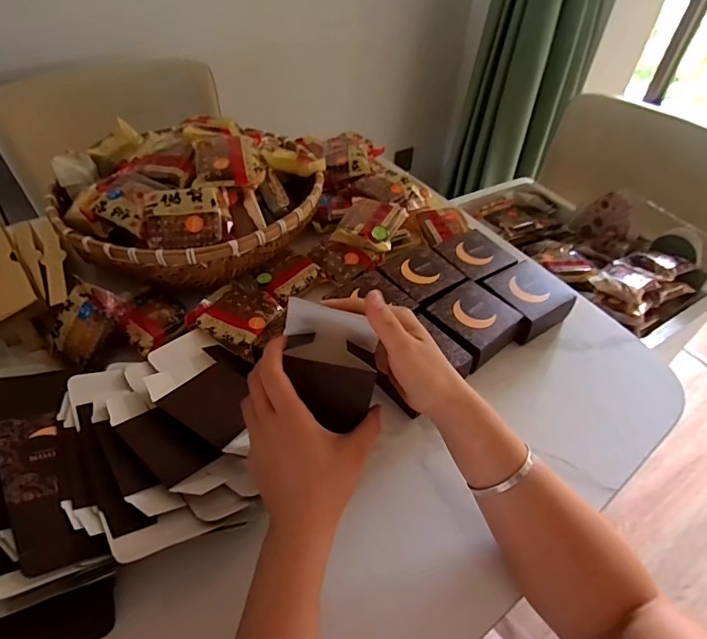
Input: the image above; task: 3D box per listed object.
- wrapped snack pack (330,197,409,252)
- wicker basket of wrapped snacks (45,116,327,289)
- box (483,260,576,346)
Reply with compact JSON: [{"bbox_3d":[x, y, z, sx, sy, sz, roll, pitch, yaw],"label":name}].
[{"bbox_3d":[0.026,-0.140,0.657,0.082,0.026,0.099,18,48,15],"label":"wrapped snack pack"},{"bbox_3d":[-0.216,-0.180,0.622,0.347,0.107,0.294,-6,47,-7],"label":"wicker basket of wrapped snacks"},{"bbox_3d":[0.228,-0.025,0.601,0.101,0.040,0.093,-25,52,-23],"label":"box"}]

